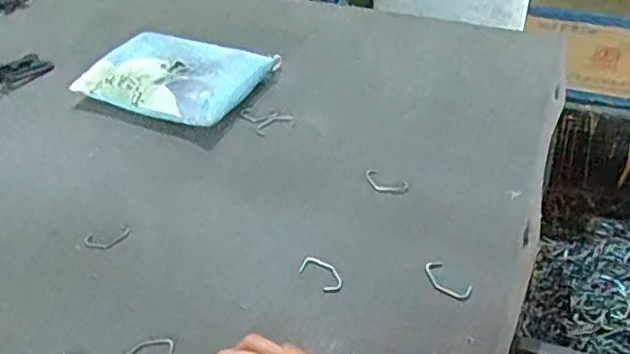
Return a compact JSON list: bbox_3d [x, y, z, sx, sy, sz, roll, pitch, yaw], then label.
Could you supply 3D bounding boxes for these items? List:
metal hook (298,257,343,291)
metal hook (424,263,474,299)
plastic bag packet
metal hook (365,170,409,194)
[{"bbox_3d":[0.005,0.068,0.459,0.036,0.004,0.018,31,52,33],"label":"metal hook"},{"bbox_3d":[0.092,0.072,0.449,0.019,0.004,0.038,-32,48,-28],"label":"metal hook"},{"bbox_3d":[-0.137,-0.102,0.637,0.161,0.035,0.122,15,45,21],"label":"plastic bag packet"},{"bbox_3d":[0.058,0.006,0.530,0.038,0.005,0.017,18,46,24],"label":"metal hook"}]

